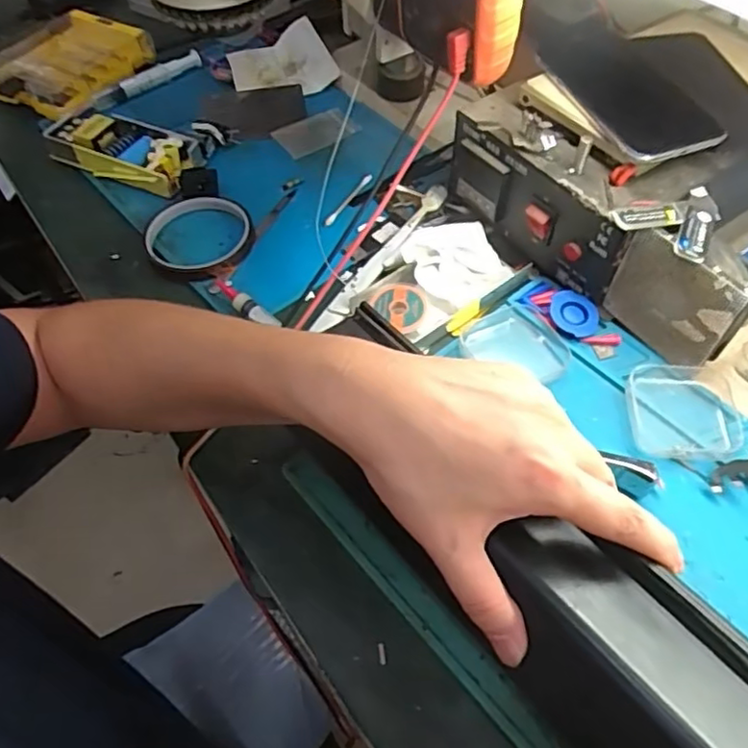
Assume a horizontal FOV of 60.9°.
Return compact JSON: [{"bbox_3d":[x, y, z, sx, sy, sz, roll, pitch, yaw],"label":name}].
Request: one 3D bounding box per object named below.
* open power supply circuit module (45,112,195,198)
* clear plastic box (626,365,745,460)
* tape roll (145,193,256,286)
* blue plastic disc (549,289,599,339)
[{"bbox_3d":[-0.225,-0.197,0.575,0.134,0.035,0.055,19,57,15],"label":"open power supply circuit module"},{"bbox_3d":[0.202,0.026,0.411,0.066,0.014,0.065,3,55,4],"label":"clear plastic box"},{"bbox_3d":[-0.140,-0.111,0.516,0.084,0.015,0.087,-1,55,1],"label":"tape roll"},{"bbox_3d":[0.145,-0.044,0.459,0.037,0.006,0.034,-1,68,3],"label":"blue plastic disc"}]

